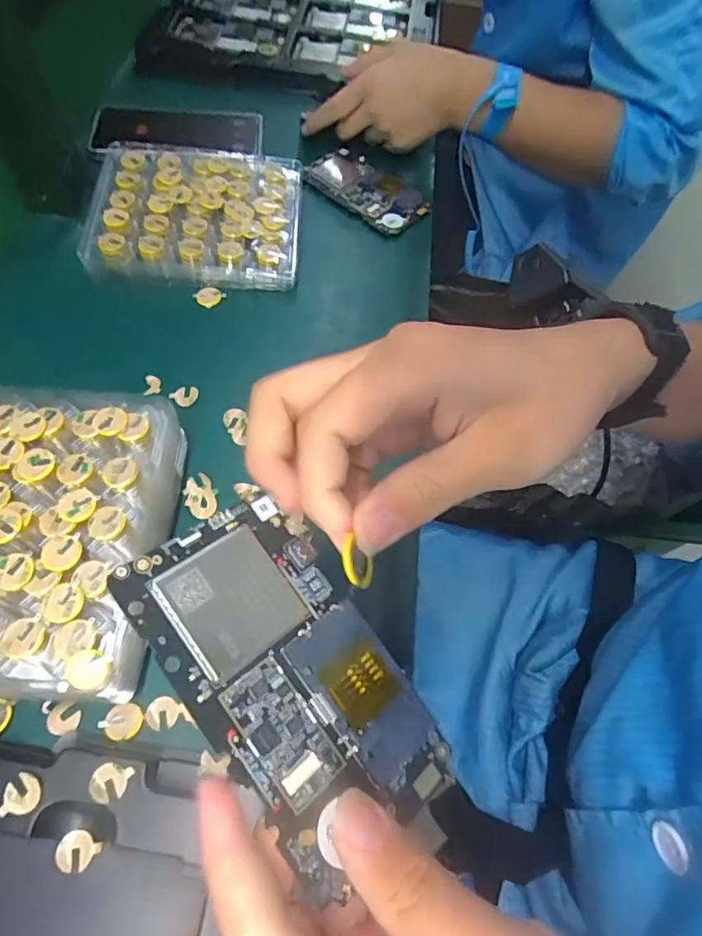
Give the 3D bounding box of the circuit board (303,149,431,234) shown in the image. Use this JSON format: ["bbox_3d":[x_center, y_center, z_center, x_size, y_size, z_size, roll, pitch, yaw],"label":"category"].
[{"bbox_3d":[0.016,-0.269,0.530,0.120,0.011,0.066,41,66,18],"label":"circuit board"}]

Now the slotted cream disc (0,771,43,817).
[{"bbox_3d":[-0.162,0.161,0.272,0.019,0.007,0.018,2,61,-3],"label":"slotted cream disc"}]

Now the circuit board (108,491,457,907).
[{"bbox_3d":[-0.020,0.071,0.192,0.067,0.004,0.124,-31,80,-34],"label":"circuit board"}]

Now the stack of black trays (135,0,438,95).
[{"bbox_3d":[-0.044,-0.666,0.727,0.321,0.032,0.540,8,60,1],"label":"stack of black trays"}]

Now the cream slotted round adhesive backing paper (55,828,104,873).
[{"bbox_3d":[-0.136,0.190,0.272,0.018,0.004,0.018,2,61,-3],"label":"cream slotted round adhesive backing paper"}]

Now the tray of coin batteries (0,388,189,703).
[{"bbox_3d":[-0.185,0.038,0.324,0.152,0.059,0.180,1,61,-3],"label":"tray of coin batteries"}]

